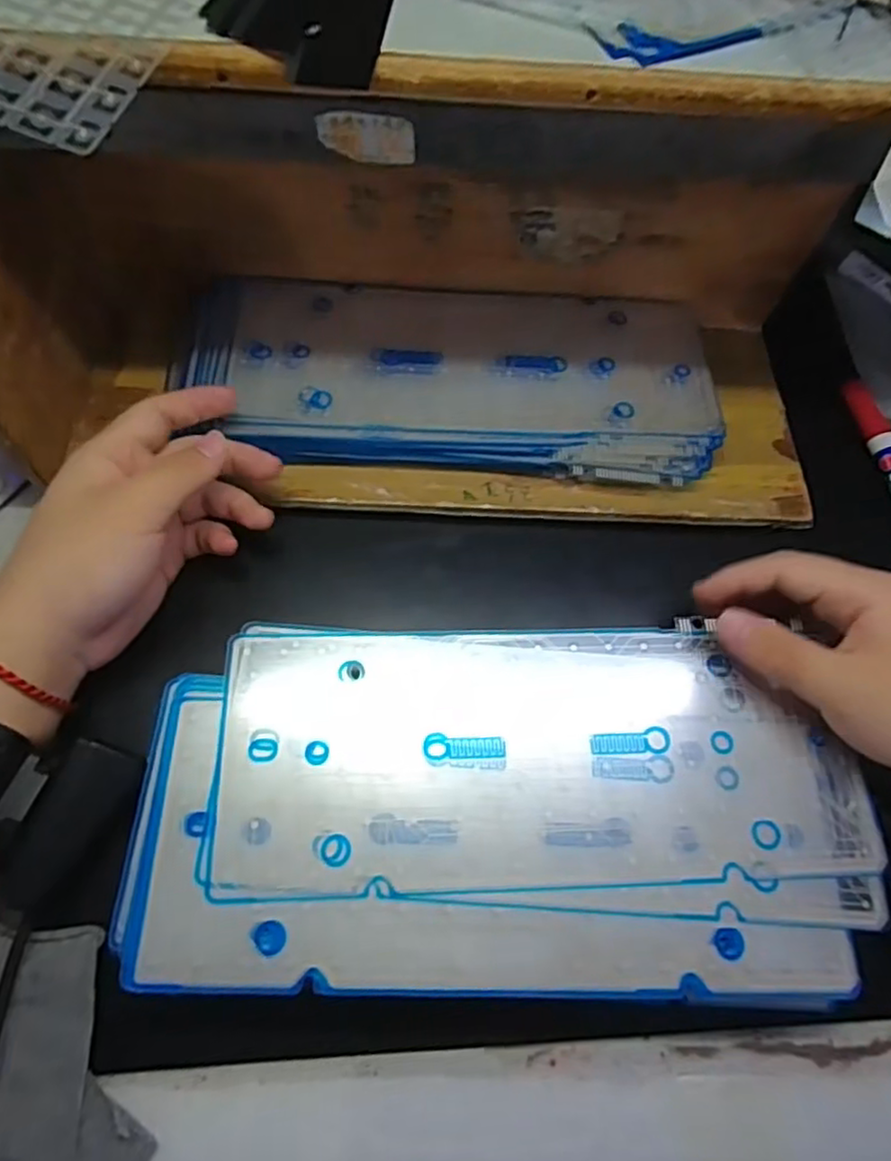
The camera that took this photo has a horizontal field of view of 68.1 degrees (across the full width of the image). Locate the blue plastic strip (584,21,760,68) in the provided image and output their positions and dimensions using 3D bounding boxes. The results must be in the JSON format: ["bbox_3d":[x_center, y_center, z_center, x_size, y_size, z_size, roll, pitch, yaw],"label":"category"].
[{"bbox_3d":[0.080,-0.184,0.226,0.060,0.004,0.016,-1,65,-3],"label":"blue plastic strip"}]

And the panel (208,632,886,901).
[{"bbox_3d":[0.043,0.076,0.288,0.274,0.006,0.109,2,65,-3],"label":"panel"}]

